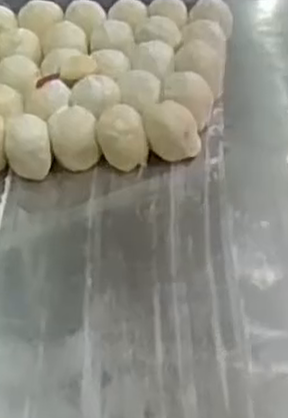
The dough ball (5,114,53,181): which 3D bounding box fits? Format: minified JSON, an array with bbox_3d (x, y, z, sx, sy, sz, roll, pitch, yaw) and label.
[{"bbox_3d":[-0.094,-0.048,0.606,0.036,0.048,0.037,0,47,1],"label":"dough ball"}]

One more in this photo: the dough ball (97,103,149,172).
[{"bbox_3d":[-0.018,-0.059,0.613,0.039,0.048,0.041,0,47,1],"label":"dough ball"}]

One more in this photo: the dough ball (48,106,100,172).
[{"bbox_3d":[-0.058,-0.059,0.616,0.038,0.045,0.037,0,47,1],"label":"dough ball"}]

